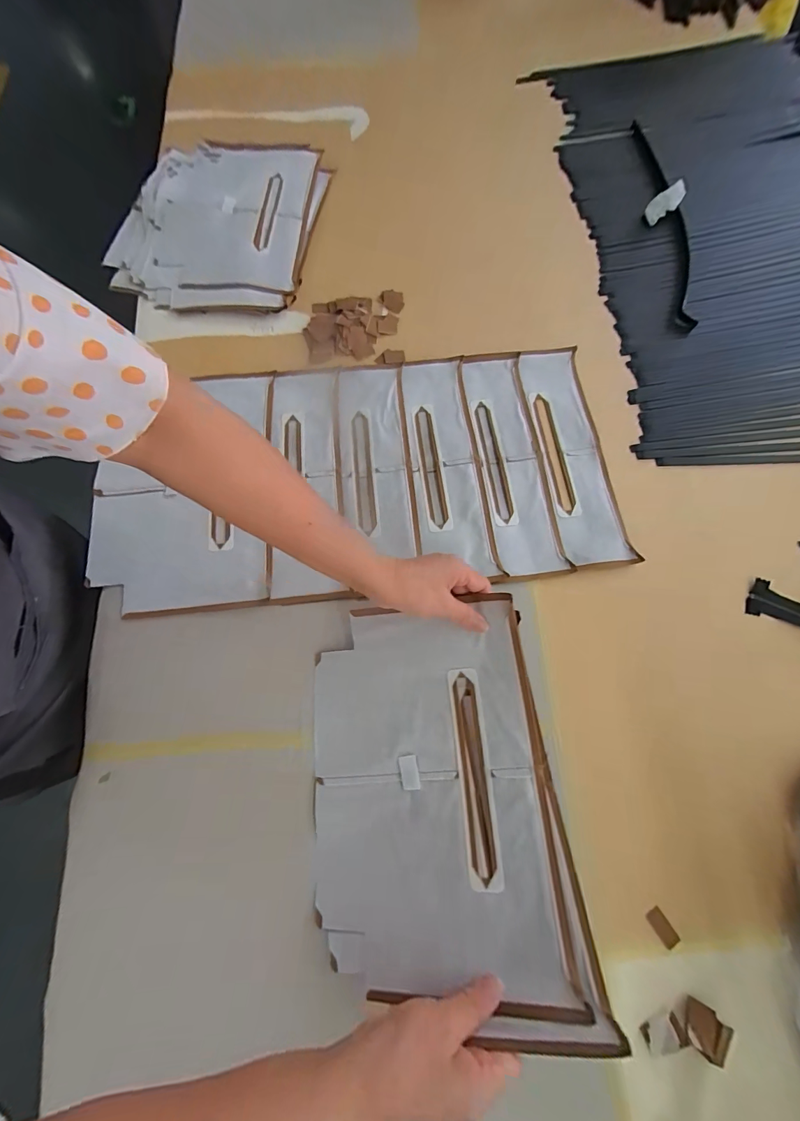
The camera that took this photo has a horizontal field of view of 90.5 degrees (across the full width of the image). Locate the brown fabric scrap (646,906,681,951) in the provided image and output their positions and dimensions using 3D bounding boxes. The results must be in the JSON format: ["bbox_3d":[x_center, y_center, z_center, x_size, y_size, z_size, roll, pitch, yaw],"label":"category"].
[{"bbox_3d":[0.260,0.364,0.391,0.016,0.004,0.034,-31,74,-8],"label":"brown fabric scrap"}]

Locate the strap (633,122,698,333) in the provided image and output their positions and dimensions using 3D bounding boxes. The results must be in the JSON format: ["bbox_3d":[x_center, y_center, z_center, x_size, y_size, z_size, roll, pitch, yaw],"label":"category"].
[{"bbox_3d":[0.456,-0.595,0.670,0.071,0.034,0.478,1,73,2],"label":"strap"}]

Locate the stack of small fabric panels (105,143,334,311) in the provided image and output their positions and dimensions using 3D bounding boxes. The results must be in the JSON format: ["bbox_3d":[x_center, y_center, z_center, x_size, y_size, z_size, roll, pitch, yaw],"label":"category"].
[{"bbox_3d":[-0.316,-0.599,0.694,0.335,0.049,0.401,10,73,5],"label":"stack of small fabric panels"}]

